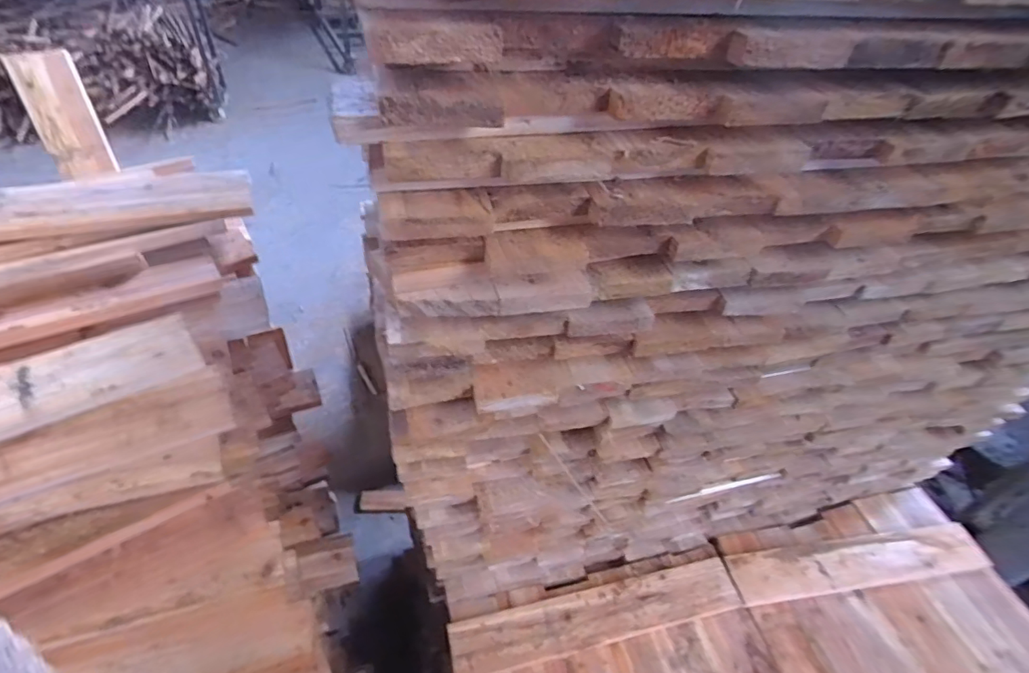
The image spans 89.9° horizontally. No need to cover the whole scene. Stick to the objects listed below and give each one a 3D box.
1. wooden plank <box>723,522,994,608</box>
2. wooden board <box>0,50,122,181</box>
[{"bbox_3d":[0.599,0.395,0.900,0.449,0.021,0.082,-5,57,-6],"label":"wooden plank"},{"bbox_3d":[-0.737,-0.360,0.844,0.086,0.188,0.020,-22,31,-27],"label":"wooden board"}]

